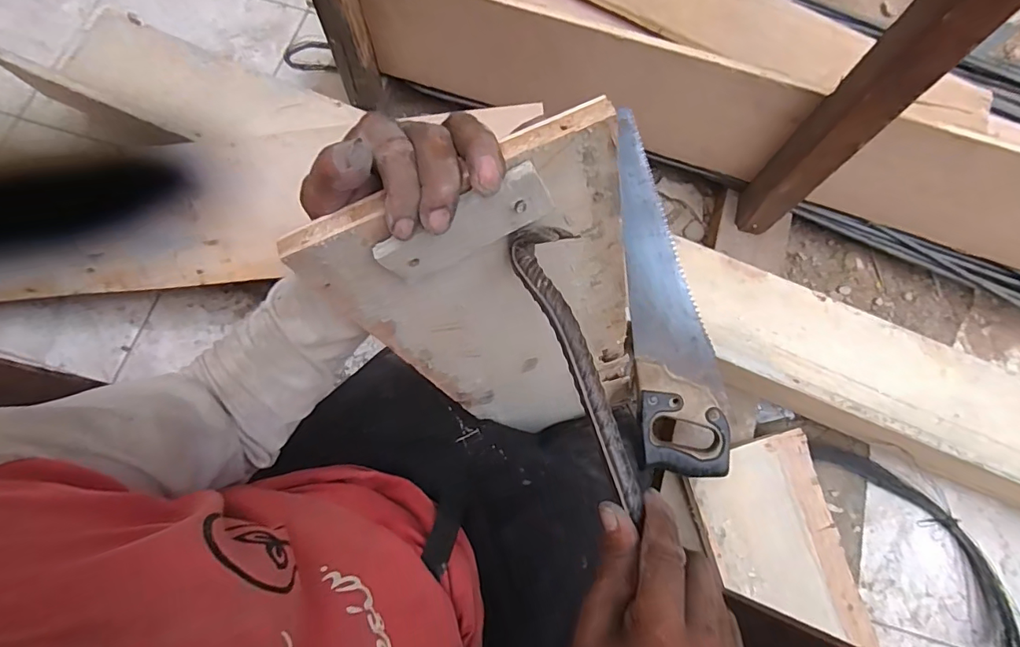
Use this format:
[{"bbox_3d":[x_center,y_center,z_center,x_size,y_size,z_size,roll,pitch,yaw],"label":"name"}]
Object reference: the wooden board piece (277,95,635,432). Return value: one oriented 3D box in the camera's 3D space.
[{"bbox_3d":[0.024,0.028,0.494,0.198,0.510,0.021,-22,62,5],"label":"wooden board piece"}]

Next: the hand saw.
[{"bbox_3d":[0.213,-0.038,0.658,0.108,0.023,0.468,-5,86,0],"label":"hand saw"}]

